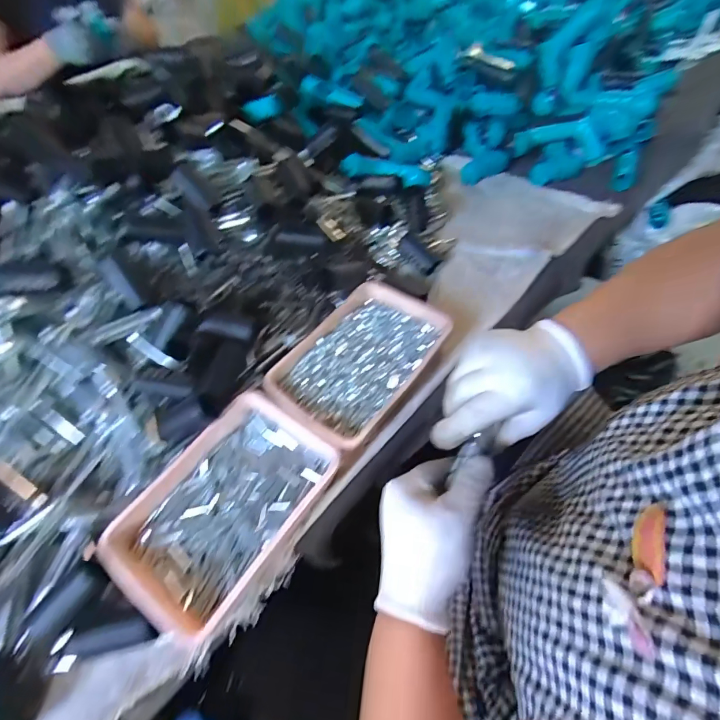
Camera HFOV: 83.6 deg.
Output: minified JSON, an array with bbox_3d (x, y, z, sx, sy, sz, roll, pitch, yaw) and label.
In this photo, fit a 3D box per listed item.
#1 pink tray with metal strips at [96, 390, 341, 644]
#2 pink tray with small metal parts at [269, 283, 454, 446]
[{"bbox_3d":[-0.134,0.137,0.400,0.140,0.038,0.202,30,62,22],"label":"pink tray with metal strips"},{"bbox_3d":[-0.001,-0.003,0.478,0.140,0.031,0.210,32,63,23],"label":"pink tray with small metal parts"}]

